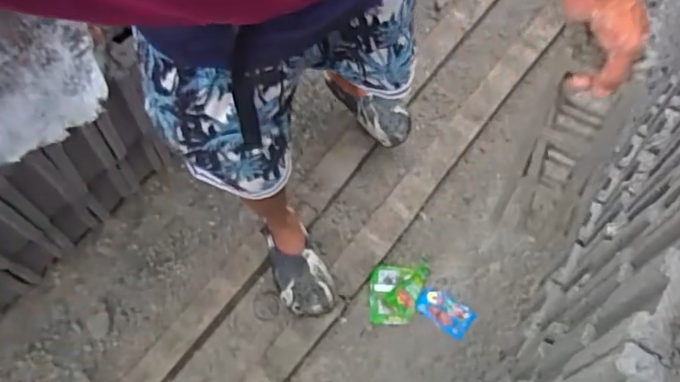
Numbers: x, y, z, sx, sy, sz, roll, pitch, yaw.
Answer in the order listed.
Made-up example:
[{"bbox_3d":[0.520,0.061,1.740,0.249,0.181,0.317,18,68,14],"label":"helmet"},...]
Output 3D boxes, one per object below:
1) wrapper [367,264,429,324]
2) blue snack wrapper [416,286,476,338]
[{"bbox_3d":[0.131,0.227,1.266,0.134,0.031,0.128,-1,65,-2],"label":"wrapper"},{"bbox_3d":[0.228,0.263,1.257,0.123,0.009,0.072,36,69,14],"label":"blue snack wrapper"}]

